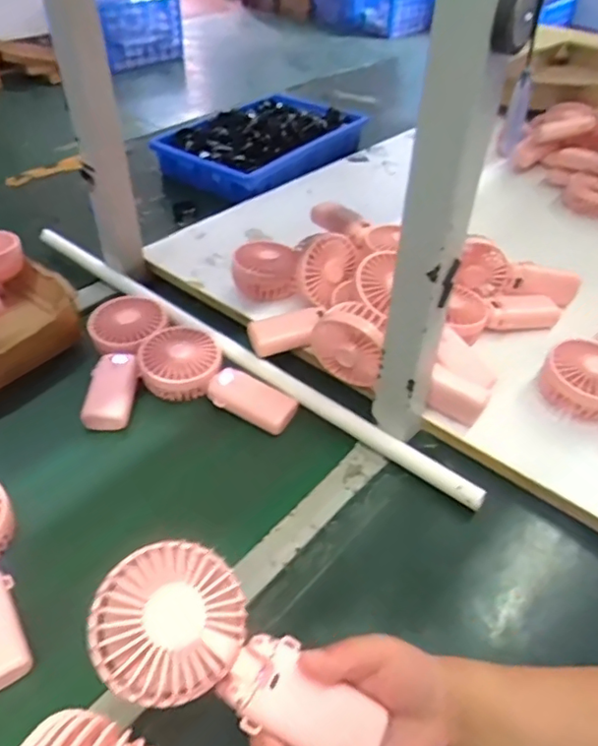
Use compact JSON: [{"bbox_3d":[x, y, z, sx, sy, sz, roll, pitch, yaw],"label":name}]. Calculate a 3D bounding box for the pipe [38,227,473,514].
[{"bbox_3d":[-0.089,-0.037,0.664,0.660,0.020,0.022,31,49,27],"label":"pipe"}]

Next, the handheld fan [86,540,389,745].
[{"bbox_3d":[-0.039,0.172,0.339,0.176,0.042,0.079,36,56,-5],"label":"handheld fan"}]

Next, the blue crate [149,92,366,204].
[{"bbox_3d":[-0.061,-0.410,1.037,0.221,0.072,0.333,30,49,27],"label":"blue crate"}]

